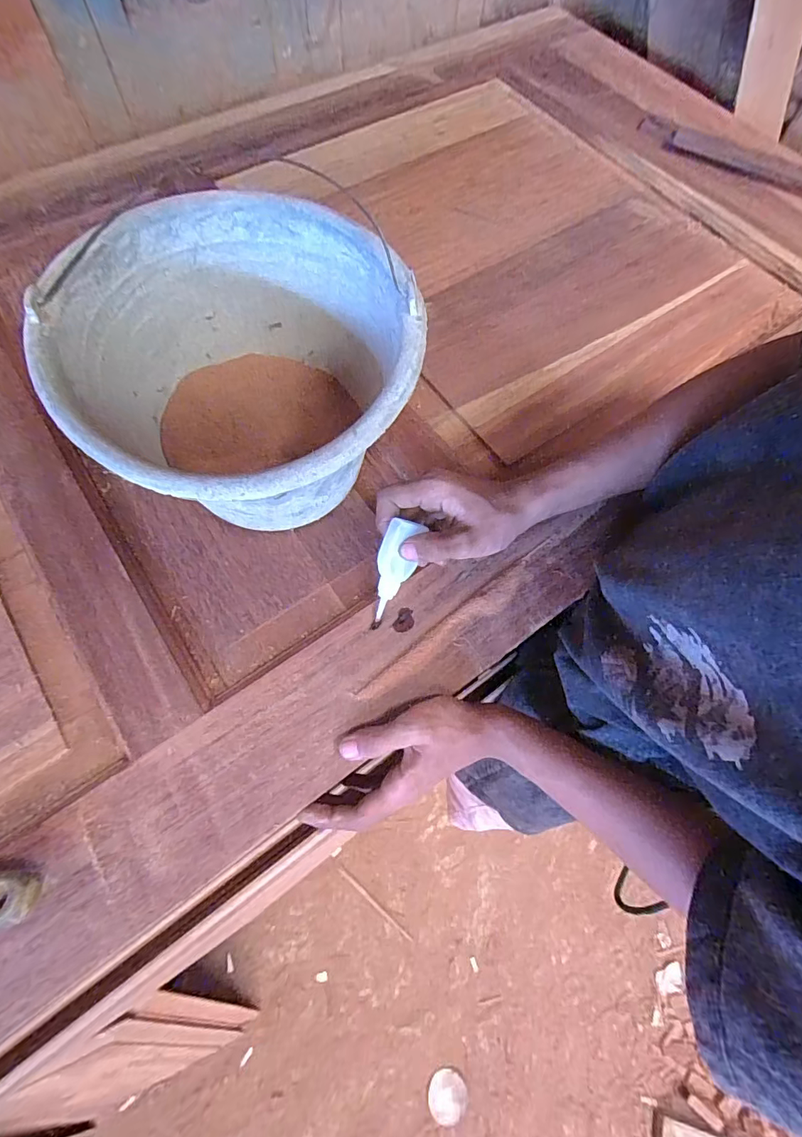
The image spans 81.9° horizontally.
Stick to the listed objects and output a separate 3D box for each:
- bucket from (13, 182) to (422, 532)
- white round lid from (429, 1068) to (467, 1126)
[{"bbox_3d":[-0.109,-0.133,0.369,0.230,0.167,0.250,1,68,-2],"label":"bucket"},{"bbox_3d":[0.105,1.185,1.035,0.084,0.010,0.089,1,69,-4],"label":"white round lid"}]

